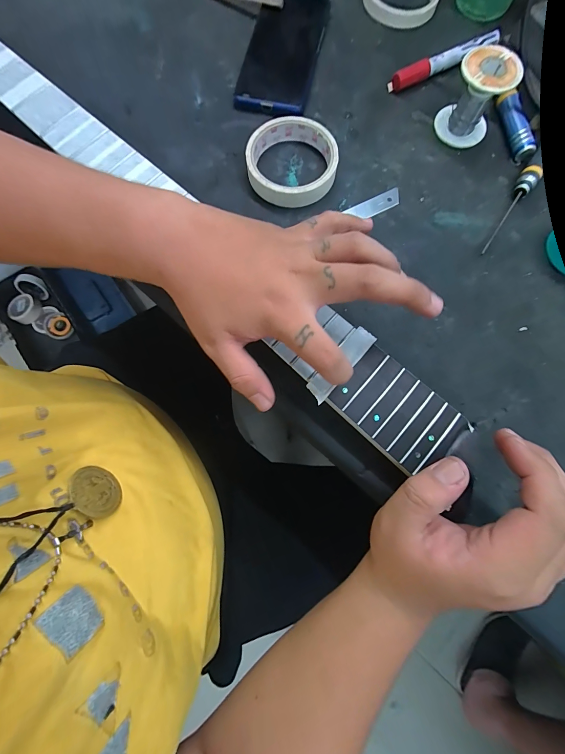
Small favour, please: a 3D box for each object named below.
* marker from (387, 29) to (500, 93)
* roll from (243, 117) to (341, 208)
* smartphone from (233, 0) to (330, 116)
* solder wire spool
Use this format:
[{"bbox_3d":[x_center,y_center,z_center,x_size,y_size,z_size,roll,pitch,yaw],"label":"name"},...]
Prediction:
[{"bbox_3d":[0.176,-0.347,0.338,0.119,0.017,0.015,-26,80,-4],"label":"marker"},{"bbox_3d":[0.010,-0.218,0.310,0.088,0.022,0.087,0,79,1],"label":"roll"},{"bbox_3d":[0.000,-0.365,0.344,0.079,0.011,0.166,12,80,3],"label":"smartphone"},{"bbox_3d":[0.192,-0.277,0.305,0.051,0.058,0.051,0,79,1],"label":"solder wire spool"}]

